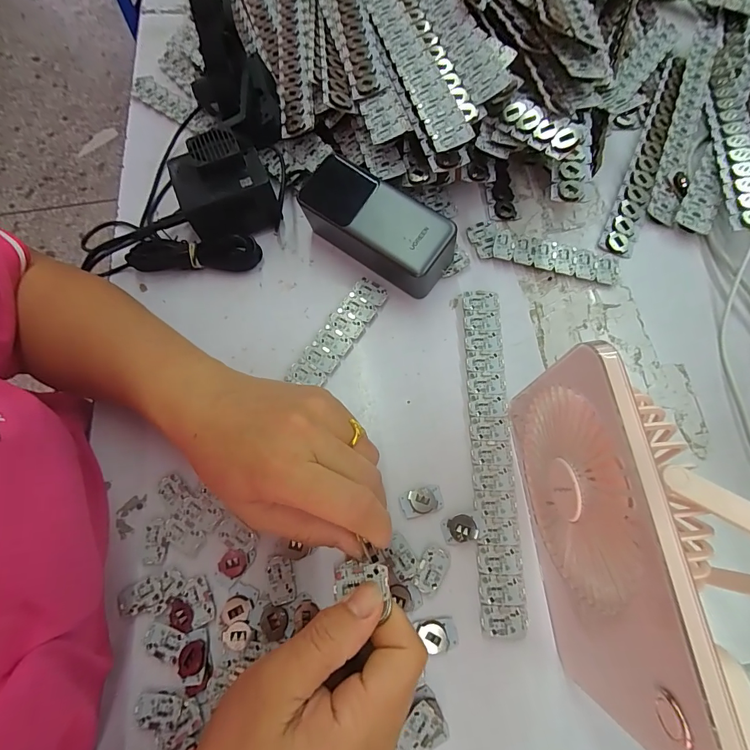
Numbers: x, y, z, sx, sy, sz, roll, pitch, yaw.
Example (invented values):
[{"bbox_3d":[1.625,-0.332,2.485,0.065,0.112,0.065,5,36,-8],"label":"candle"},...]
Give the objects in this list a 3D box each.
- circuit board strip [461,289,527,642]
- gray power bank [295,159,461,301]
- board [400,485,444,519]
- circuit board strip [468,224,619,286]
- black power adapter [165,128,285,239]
[{"bbox_3d":[0.088,0.051,0.289,0.030,0.005,0.249,0,72,2],"label":"circuit board strip"},{"bbox_3d":[-0.002,-0.120,0.323,0.131,0.054,0.061,34,76,12],"label":"gray power bank"},{"bbox_3d":[0.034,0.092,0.279,0.030,0.004,0.018,-11,72,-2],"label":"board"},{"bbox_3d":[0.148,-0.108,0.339,0.130,0.009,0.033,15,73,7],"label":"circuit board strip"},{"bbox_3d":[-0.133,-0.163,0.341,0.077,0.057,0.082,-27,73,-7],"label":"black power adapter"}]

